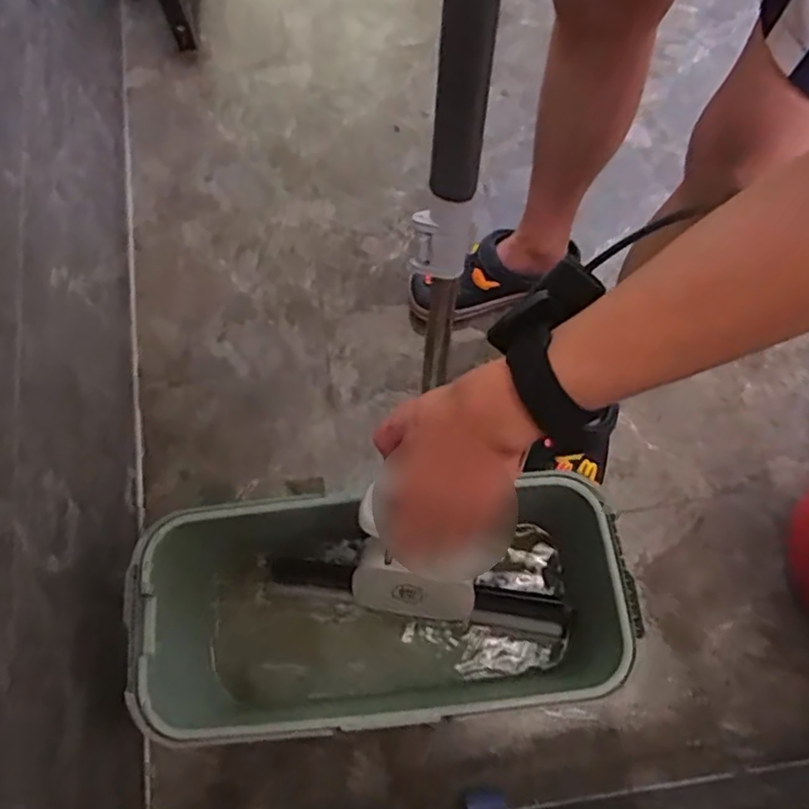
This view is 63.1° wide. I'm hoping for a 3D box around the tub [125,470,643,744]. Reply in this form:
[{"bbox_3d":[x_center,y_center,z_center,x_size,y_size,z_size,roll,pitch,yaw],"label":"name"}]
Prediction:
[{"bbox_3d":[-0.032,0.231,0.777,0.525,0.213,0.249,-5,69,0],"label":"tub"}]

